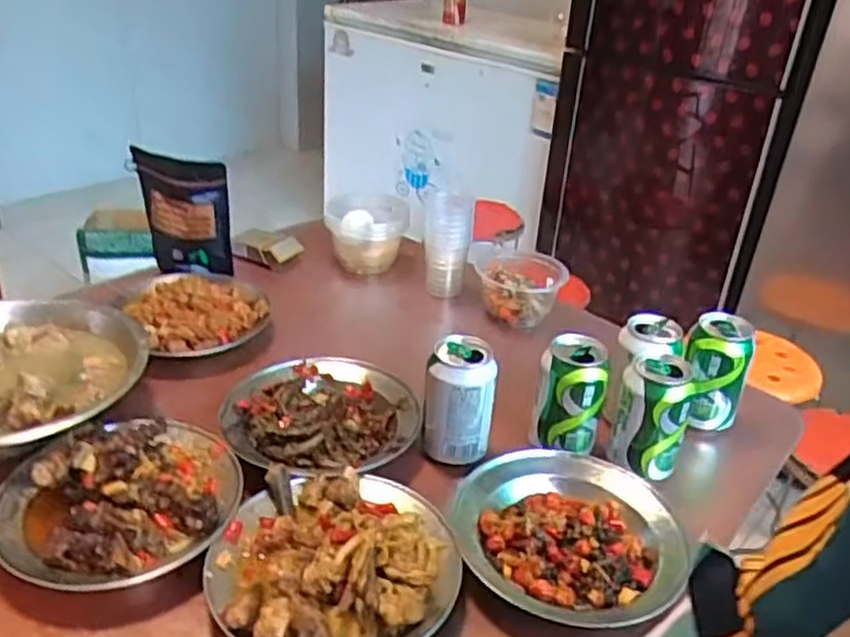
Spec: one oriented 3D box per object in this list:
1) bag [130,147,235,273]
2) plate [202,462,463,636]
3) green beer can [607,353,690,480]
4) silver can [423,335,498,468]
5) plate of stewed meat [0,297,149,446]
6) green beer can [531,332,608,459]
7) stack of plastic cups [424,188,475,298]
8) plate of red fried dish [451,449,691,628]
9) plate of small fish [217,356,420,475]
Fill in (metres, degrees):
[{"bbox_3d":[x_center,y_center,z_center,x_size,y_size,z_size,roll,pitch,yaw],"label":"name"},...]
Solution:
[{"bbox_3d":[-0.303,-0.132,0.948,0.119,0.161,0.037,8,36,10],"label":"bag"},{"bbox_3d":[-0.069,0.183,0.580,0.185,0.051,0.177,3,29,-2],"label":"plate"},{"bbox_3d":[0.212,0.087,0.709,0.059,0.095,0.065,11,30,12],"label":"green beer can"},{"bbox_3d":[0.032,0.079,0.715,0.066,0.109,0.056,6,29,3],"label":"silver can"},{"bbox_3d":[-0.387,0.047,0.724,0.210,0.055,0.212,3,29,-2],"label":"plate of stewed meat"},{"bbox_3d":[0.138,0.075,0.720,0.060,0.101,0.060,3,29,-2],"label":"green beer can"},{"bbox_3d":[0.029,-0.100,1.016,0.062,0.134,0.056,6,29,3],"label":"stack of plastic cups"},{"bbox_3d":[0.119,0.182,0.631,0.184,0.034,0.178,3,29,-2],"label":"plate of red fried dish"},{"bbox_3d":[-0.101,0.093,0.740,0.179,0.050,0.175,3,29,-2],"label":"plate of small fish"}]

